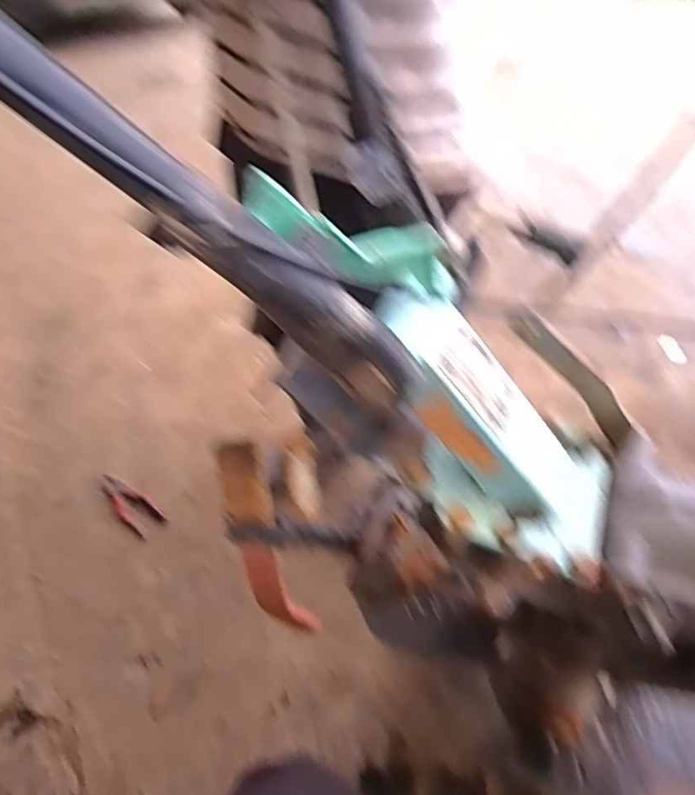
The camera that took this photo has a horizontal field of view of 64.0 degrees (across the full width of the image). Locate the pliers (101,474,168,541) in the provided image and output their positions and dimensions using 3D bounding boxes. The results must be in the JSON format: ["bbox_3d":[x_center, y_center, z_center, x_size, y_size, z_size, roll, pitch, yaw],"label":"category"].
[{"bbox_3d":[-0.419,0.201,1.066,0.184,0.013,0.060,31,54,32],"label":"pliers"}]

